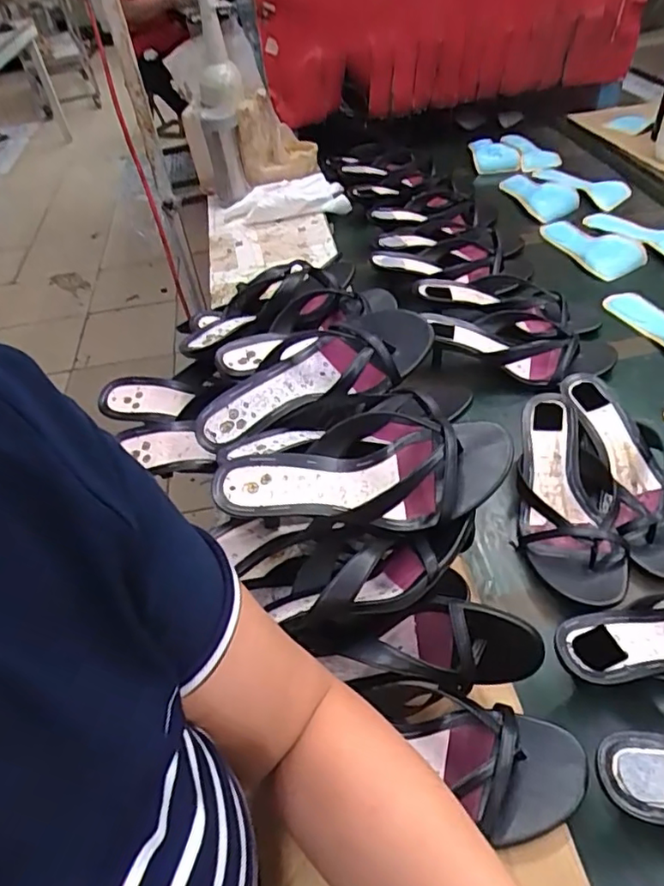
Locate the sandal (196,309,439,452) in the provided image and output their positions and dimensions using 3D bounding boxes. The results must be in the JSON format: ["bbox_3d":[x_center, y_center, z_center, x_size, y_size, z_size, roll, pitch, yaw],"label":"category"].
[{"bbox_3d":[-0.019,-0.068,0.551,0.231,0.050,0.085,-23,48,-15],"label":"sandal"}]

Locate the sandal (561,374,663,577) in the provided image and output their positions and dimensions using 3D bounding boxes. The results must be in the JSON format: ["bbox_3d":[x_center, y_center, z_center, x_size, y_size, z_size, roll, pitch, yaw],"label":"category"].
[{"bbox_3d":[0.314,0.024,0.595,0.087,0.051,0.240,-6,56,0],"label":"sandal"}]

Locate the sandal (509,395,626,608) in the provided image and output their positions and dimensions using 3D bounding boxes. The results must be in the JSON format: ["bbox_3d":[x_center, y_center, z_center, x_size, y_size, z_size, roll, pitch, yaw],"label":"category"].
[{"bbox_3d":[0.238,0.052,0.581,0.094,0.058,0.229,6,47,13],"label":"sandal"}]

